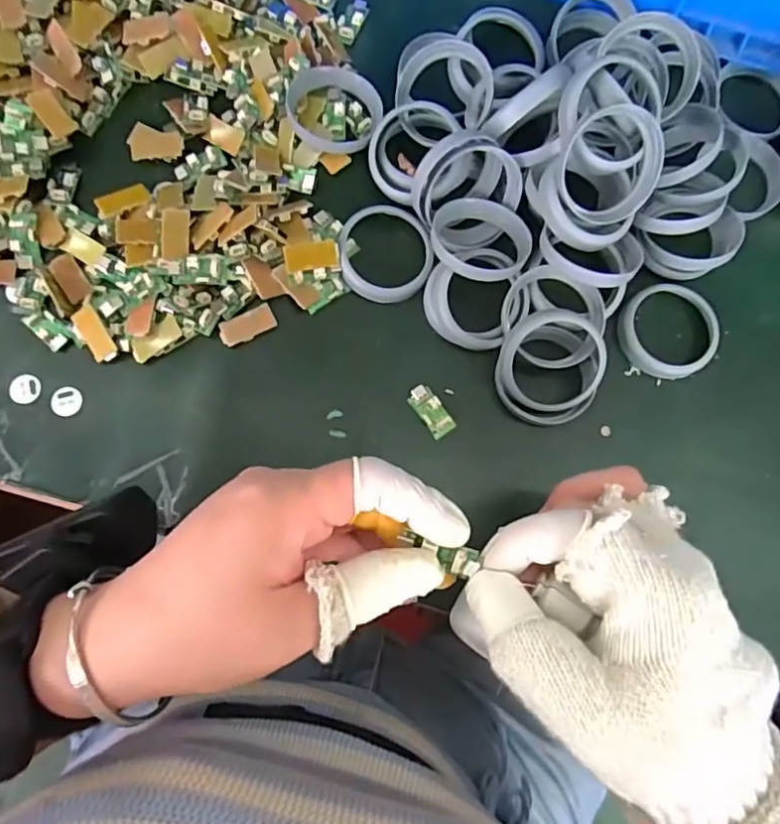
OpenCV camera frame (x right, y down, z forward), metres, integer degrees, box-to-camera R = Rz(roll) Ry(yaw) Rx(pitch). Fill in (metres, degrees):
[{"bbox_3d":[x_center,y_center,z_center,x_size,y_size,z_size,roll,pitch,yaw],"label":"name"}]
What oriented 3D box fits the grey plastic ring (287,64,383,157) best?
[{"bbox_3d":[-0.034,-0.191,0.354,0.057,0.014,0.062,0,79,-1],"label":"grey plastic ring"}]

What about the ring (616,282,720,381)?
[{"bbox_3d":[0.169,-0.049,0.346,0.058,0.011,0.059,0,79,-1],"label":"ring"}]

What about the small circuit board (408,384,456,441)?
[{"bbox_3d":[0.024,0.000,0.332,0.015,0.004,0.032,-35,82,-7],"label":"small circuit board"}]

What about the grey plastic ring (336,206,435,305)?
[{"bbox_3d":[-0.002,-0.099,0.344,0.056,0.014,0.062,6,79,0],"label":"grey plastic ring"}]

